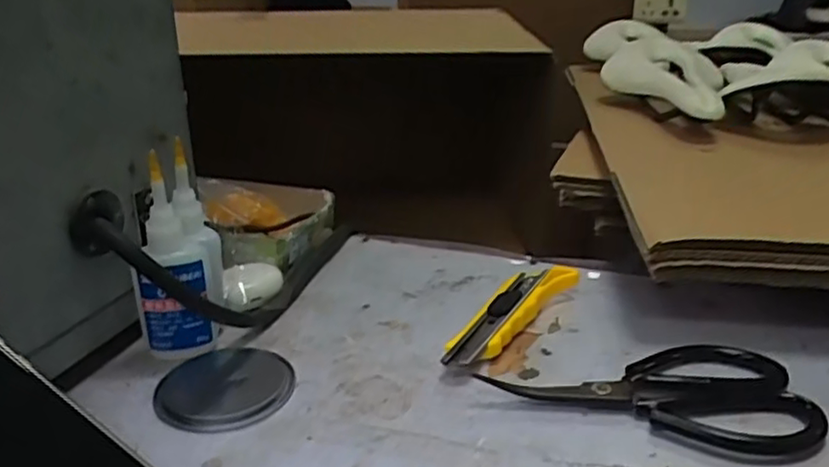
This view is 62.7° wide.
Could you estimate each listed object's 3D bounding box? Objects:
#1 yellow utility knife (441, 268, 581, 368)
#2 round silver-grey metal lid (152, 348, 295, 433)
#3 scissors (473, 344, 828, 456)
[{"bbox_3d":[0.064,0.056,0.477,0.037,0.022,0.147,16,28,35],"label":"yellow utility knife"},{"bbox_3d":[-0.115,0.092,0.416,0.078,0.005,0.080,0,22,0],"label":"round silver-grey metal lid"},{"bbox_3d":[0.134,0.091,0.398,0.172,0.014,0.094,2,22,5],"label":"scissors"}]

